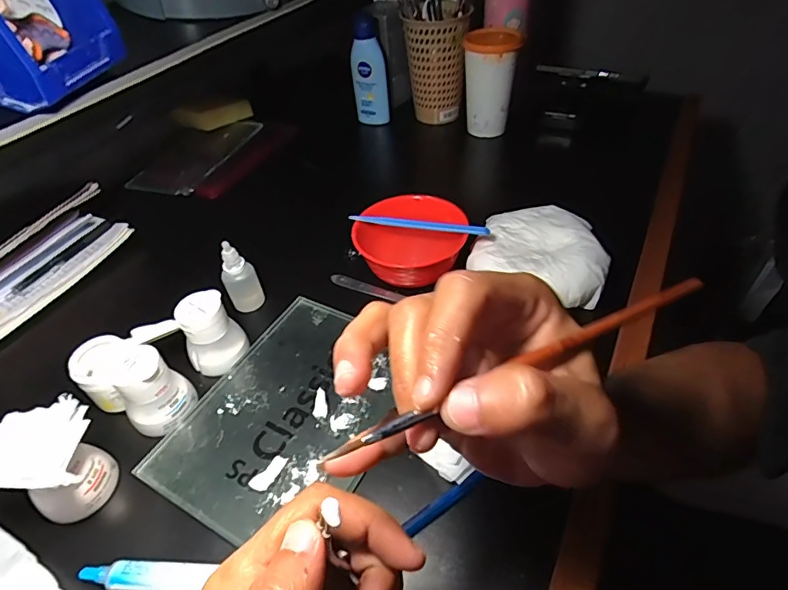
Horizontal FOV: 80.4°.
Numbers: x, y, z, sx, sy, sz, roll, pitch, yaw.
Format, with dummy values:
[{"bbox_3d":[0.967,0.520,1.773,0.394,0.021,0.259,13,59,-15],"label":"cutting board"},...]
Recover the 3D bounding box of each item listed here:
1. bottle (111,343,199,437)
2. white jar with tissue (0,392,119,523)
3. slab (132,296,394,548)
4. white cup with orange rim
[{"bbox_3d":[-0.187,0.073,0.362,0.040,0.057,0.047,33,56,32],"label":"bottle"},{"bbox_3d":[-0.226,0.117,0.312,0.055,0.063,0.062,-15,46,-10],"label":"white jar with tissue"},{"bbox_3d":[-0.082,0.086,0.374,0.144,0.011,0.198,18,49,21],"label":"slab"},{"bbox_3d":[0.134,-0.293,0.650,0.071,0.124,0.071,11,47,16],"label":"white cup with orange rim"}]

